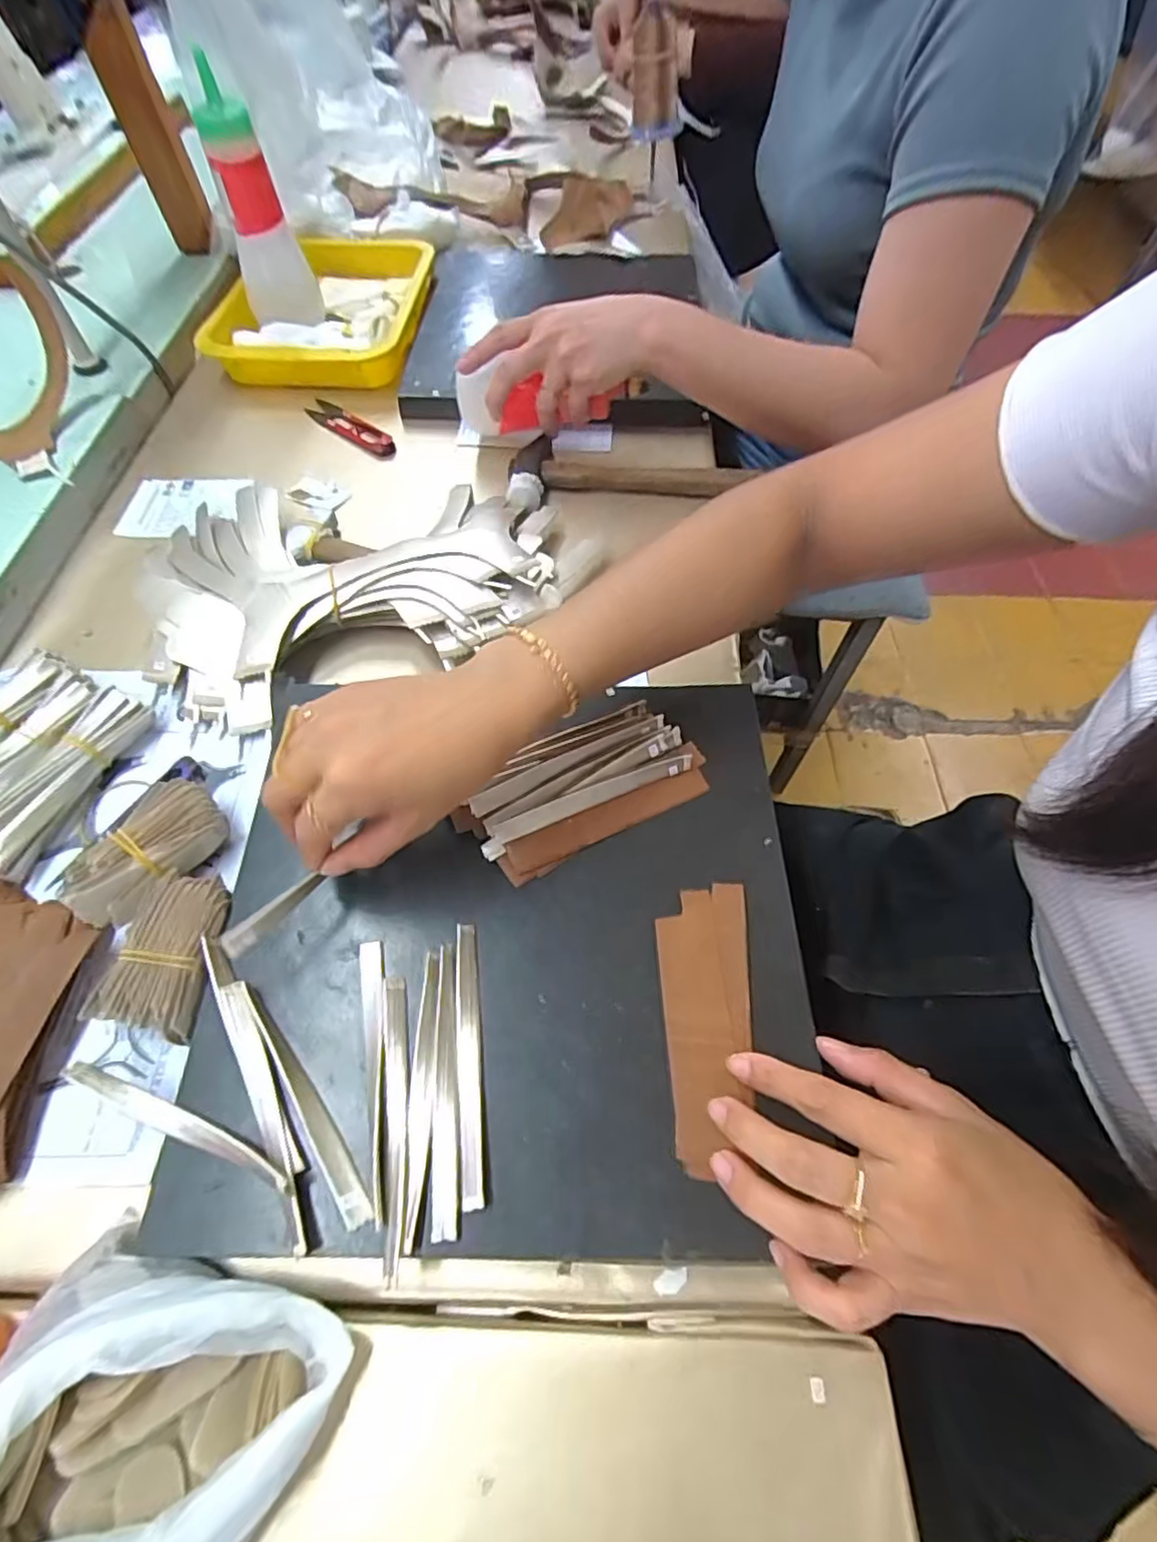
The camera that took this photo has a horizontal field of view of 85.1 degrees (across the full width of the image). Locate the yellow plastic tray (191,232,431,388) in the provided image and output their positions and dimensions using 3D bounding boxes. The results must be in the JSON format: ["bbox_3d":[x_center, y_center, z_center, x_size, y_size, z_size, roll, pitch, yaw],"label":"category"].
[{"bbox_3d":[-0.263,-0.494,0.670,0.189,0.043,0.261,5,59,3],"label":"yellow plastic tray"}]

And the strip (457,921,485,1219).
[{"bbox_3d":[-0.052,0.134,0.300,0.011,0.007,0.121,-6,60,-3],"label":"strip"}]

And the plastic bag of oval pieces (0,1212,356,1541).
[{"bbox_3d":[-0.170,0.249,0.223,0.122,0.057,0.135,24,63,13],"label":"plastic bag of oval pieces"}]

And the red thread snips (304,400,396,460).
[{"bbox_3d":[-0.214,-0.326,0.594,0.111,0.008,0.028,37,66,20],"label":"red thread snips"}]

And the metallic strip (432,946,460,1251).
[{"bbox_3d":[-0.061,0.144,0.294,0.012,0.005,0.120,-4,60,-2],"label":"metallic strip"}]

